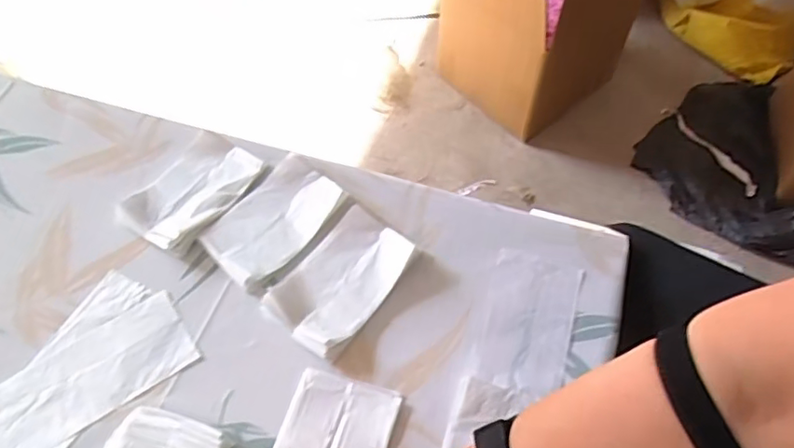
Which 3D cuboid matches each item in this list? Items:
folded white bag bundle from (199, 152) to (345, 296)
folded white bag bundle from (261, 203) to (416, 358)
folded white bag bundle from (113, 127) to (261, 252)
[{"bbox_3d":[-0.114,-0.003,0.555,0.080,0.017,0.126,37,66,20],"label":"folded white bag bundle"},{"bbox_3d":[-0.049,0.049,0.524,0.080,0.021,0.127,36,65,19],"label":"folded white bag bundle"},{"bbox_3d":[-0.198,-0.033,0.572,0.081,0.020,0.123,29,63,16],"label":"folded white bag bundle"}]

